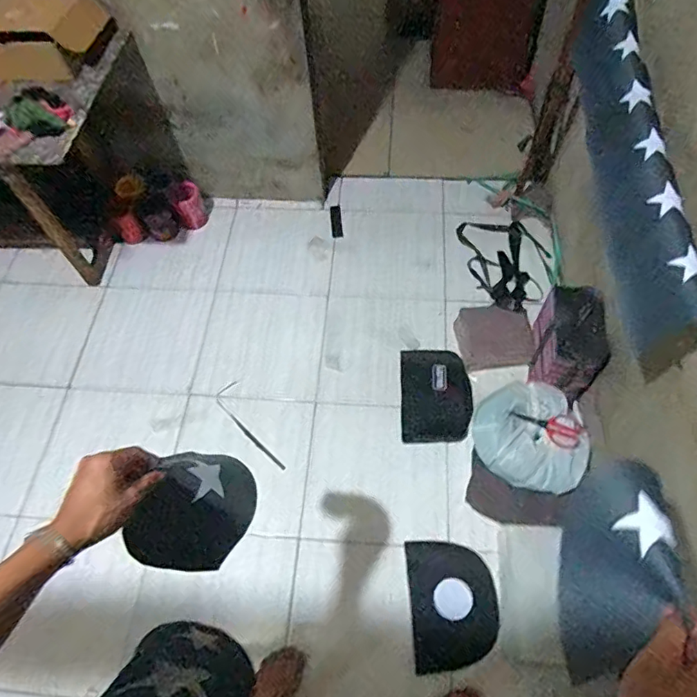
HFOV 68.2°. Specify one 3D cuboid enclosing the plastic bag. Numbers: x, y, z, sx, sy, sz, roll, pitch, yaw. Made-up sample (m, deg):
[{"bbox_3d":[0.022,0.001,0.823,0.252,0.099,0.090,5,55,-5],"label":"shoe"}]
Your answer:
[{"bbox_3d":[0.518,0.256,1.478,0.287,0.077,0.298,-22,62,-9],"label":"plastic bag"}]

